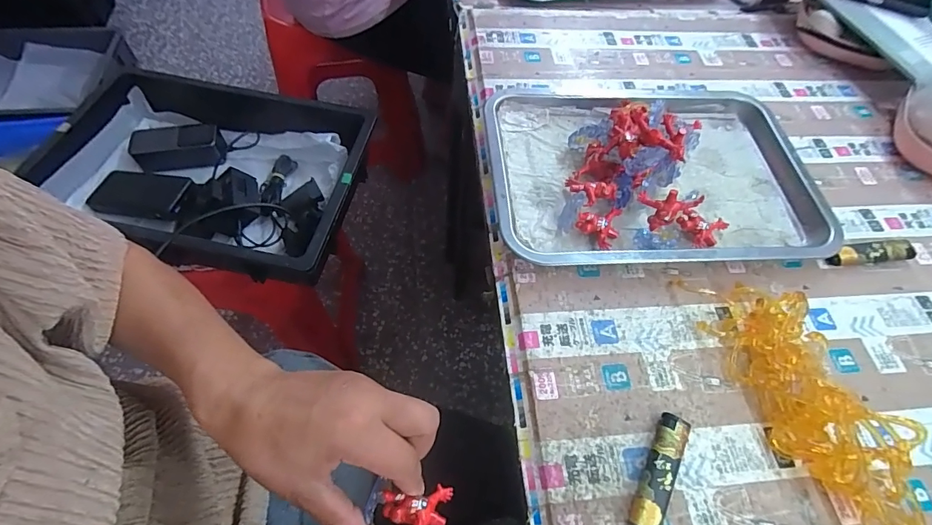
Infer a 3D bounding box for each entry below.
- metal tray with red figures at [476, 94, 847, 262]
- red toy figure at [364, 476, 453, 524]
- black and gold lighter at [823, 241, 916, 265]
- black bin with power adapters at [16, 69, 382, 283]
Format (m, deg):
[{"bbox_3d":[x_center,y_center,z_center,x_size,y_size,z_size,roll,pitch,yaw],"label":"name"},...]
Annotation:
[{"bbox_3d":[0.179,-0.103,0.412,0.310,0.057,0.226,-2,60,-5],"label":"metal tray with red figures"},{"bbox_3d":[-0.036,0.154,0.276,0.049,0.034,0.033,13,60,4],"label":"red toy figure"},{"bbox_3d":[0.370,-0.009,0.396,0.098,0.017,0.018,-7,60,-8],"label":"black and gold lighter"},{"bbox_3d":[-0.404,-0.141,0.677,0.473,0.085,0.297,12,60,3],"label":"black bin with power adapters"}]

